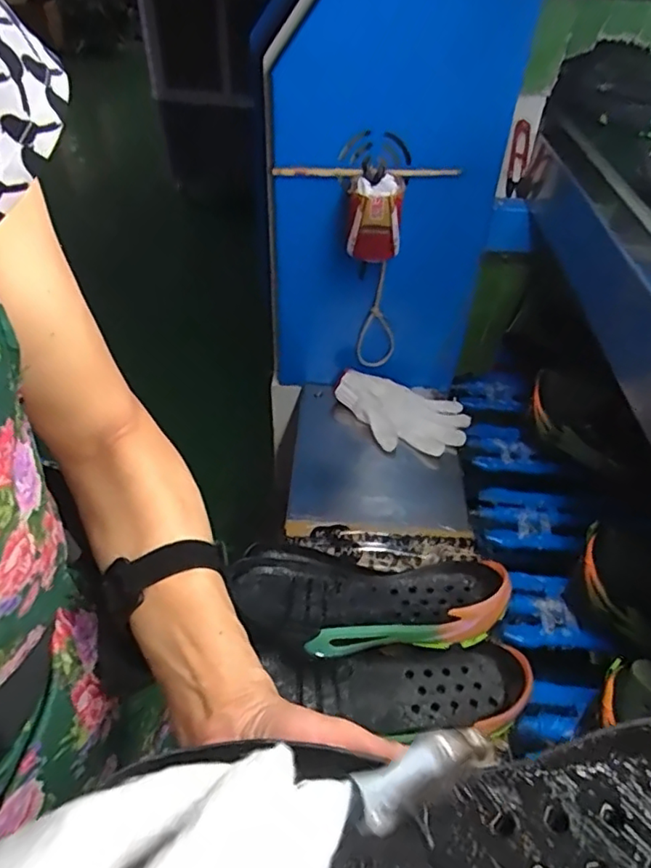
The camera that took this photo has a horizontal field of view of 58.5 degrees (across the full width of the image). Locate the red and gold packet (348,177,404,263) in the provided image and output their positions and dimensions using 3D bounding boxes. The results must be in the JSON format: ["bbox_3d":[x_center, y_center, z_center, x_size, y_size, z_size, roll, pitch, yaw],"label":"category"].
[{"bbox_3d":[0.060,-0.265,0.712,0.066,0.090,0.065,4,40,5],"label":"red and gold packet"}]

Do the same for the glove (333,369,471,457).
[{"bbox_3d":[0.108,-0.027,0.874,0.201,0.017,0.110,22,65,8],"label":"glove"}]

